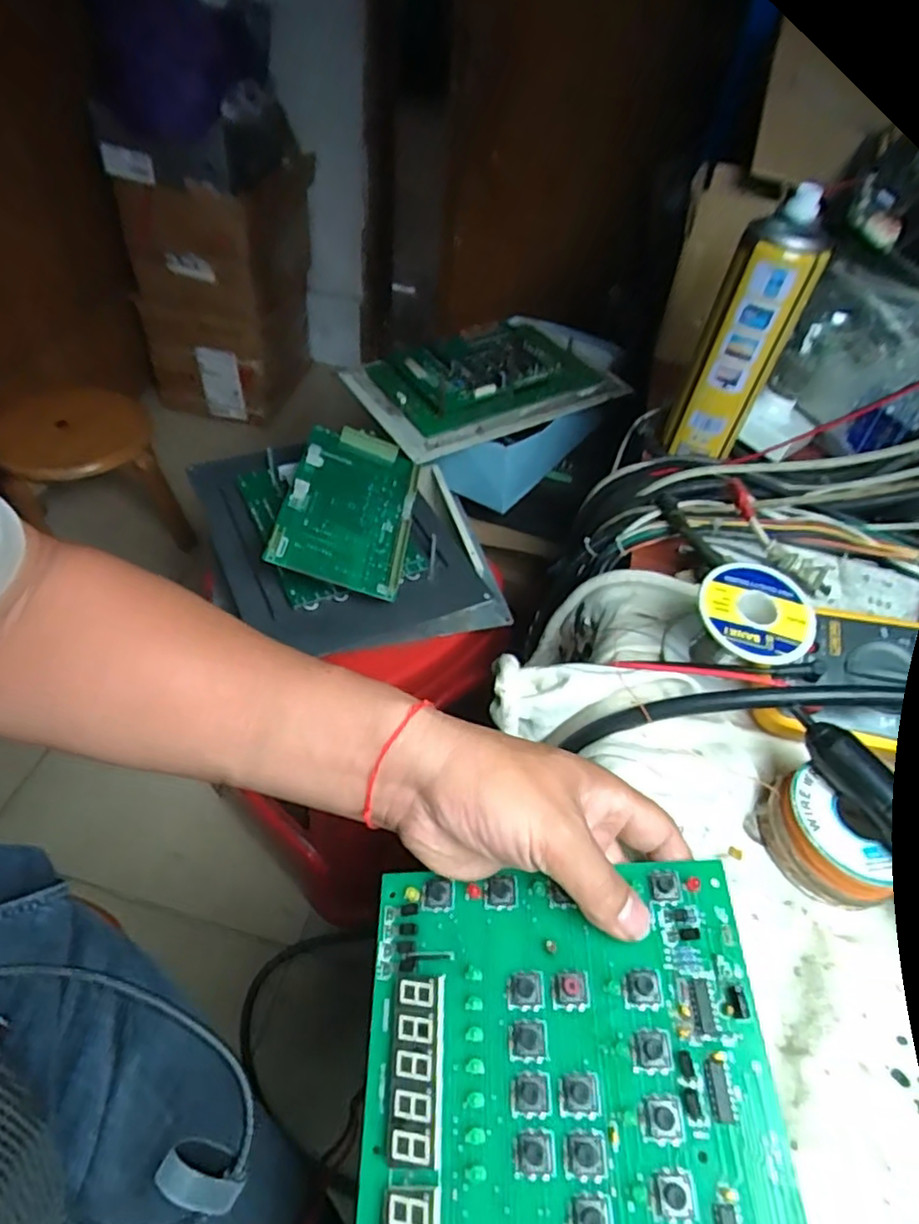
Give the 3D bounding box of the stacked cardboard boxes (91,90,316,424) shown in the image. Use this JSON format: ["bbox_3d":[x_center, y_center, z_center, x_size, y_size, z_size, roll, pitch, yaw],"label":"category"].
[{"bbox_3d":[-0.534,-0.763,1.465,0.332,0.603,0.304,15,49,6],"label":"stacked cardboard boxes"}]

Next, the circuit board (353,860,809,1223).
[{"bbox_3d":[0.040,0.206,0.237,0.159,0.009,0.208,-6,51,8],"label":"circuit board"}]

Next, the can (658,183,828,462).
[{"bbox_3d":[0.235,-0.230,0.543,0.069,0.208,0.060,25,51,15],"label":"can"}]

